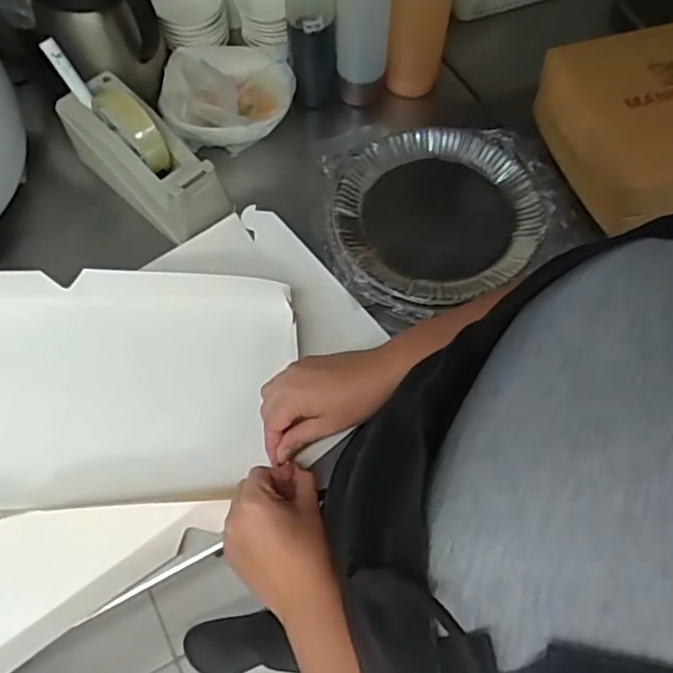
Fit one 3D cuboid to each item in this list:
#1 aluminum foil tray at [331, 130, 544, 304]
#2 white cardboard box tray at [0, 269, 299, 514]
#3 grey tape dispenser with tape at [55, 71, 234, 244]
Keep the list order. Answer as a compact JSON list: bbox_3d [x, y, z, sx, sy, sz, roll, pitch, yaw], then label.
[{"bbox_3d":[0.113,-0.137,0.676,0.221,0.033,0.220,6,64,1],"label":"aluminum foil tray"},{"bbox_3d":[-0.283,0.051,0.587,0.467,0.037,0.221,0,84,-11],"label":"white cardboard box tray"},{"bbox_3d":[-0.212,-0.200,0.668,0.081,0.096,0.204,-41,71,-19],"label":"grey tape dispenser with tape"}]

